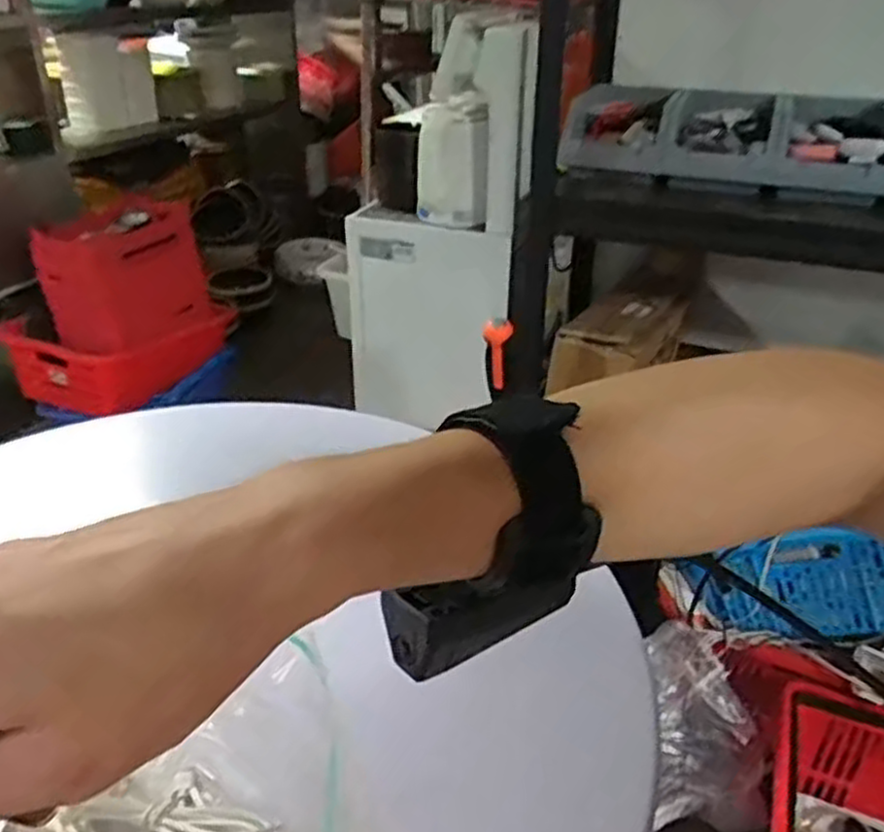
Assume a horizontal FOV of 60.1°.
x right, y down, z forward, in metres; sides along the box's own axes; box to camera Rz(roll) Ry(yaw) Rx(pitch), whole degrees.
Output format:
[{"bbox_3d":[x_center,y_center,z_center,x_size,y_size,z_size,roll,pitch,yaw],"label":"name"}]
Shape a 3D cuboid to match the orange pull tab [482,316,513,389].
[{"bbox_3d":[0.075,-0.088,1.051,0.021,0.099,0.044,-12,33,-21],"label":"orange pull tab"}]

